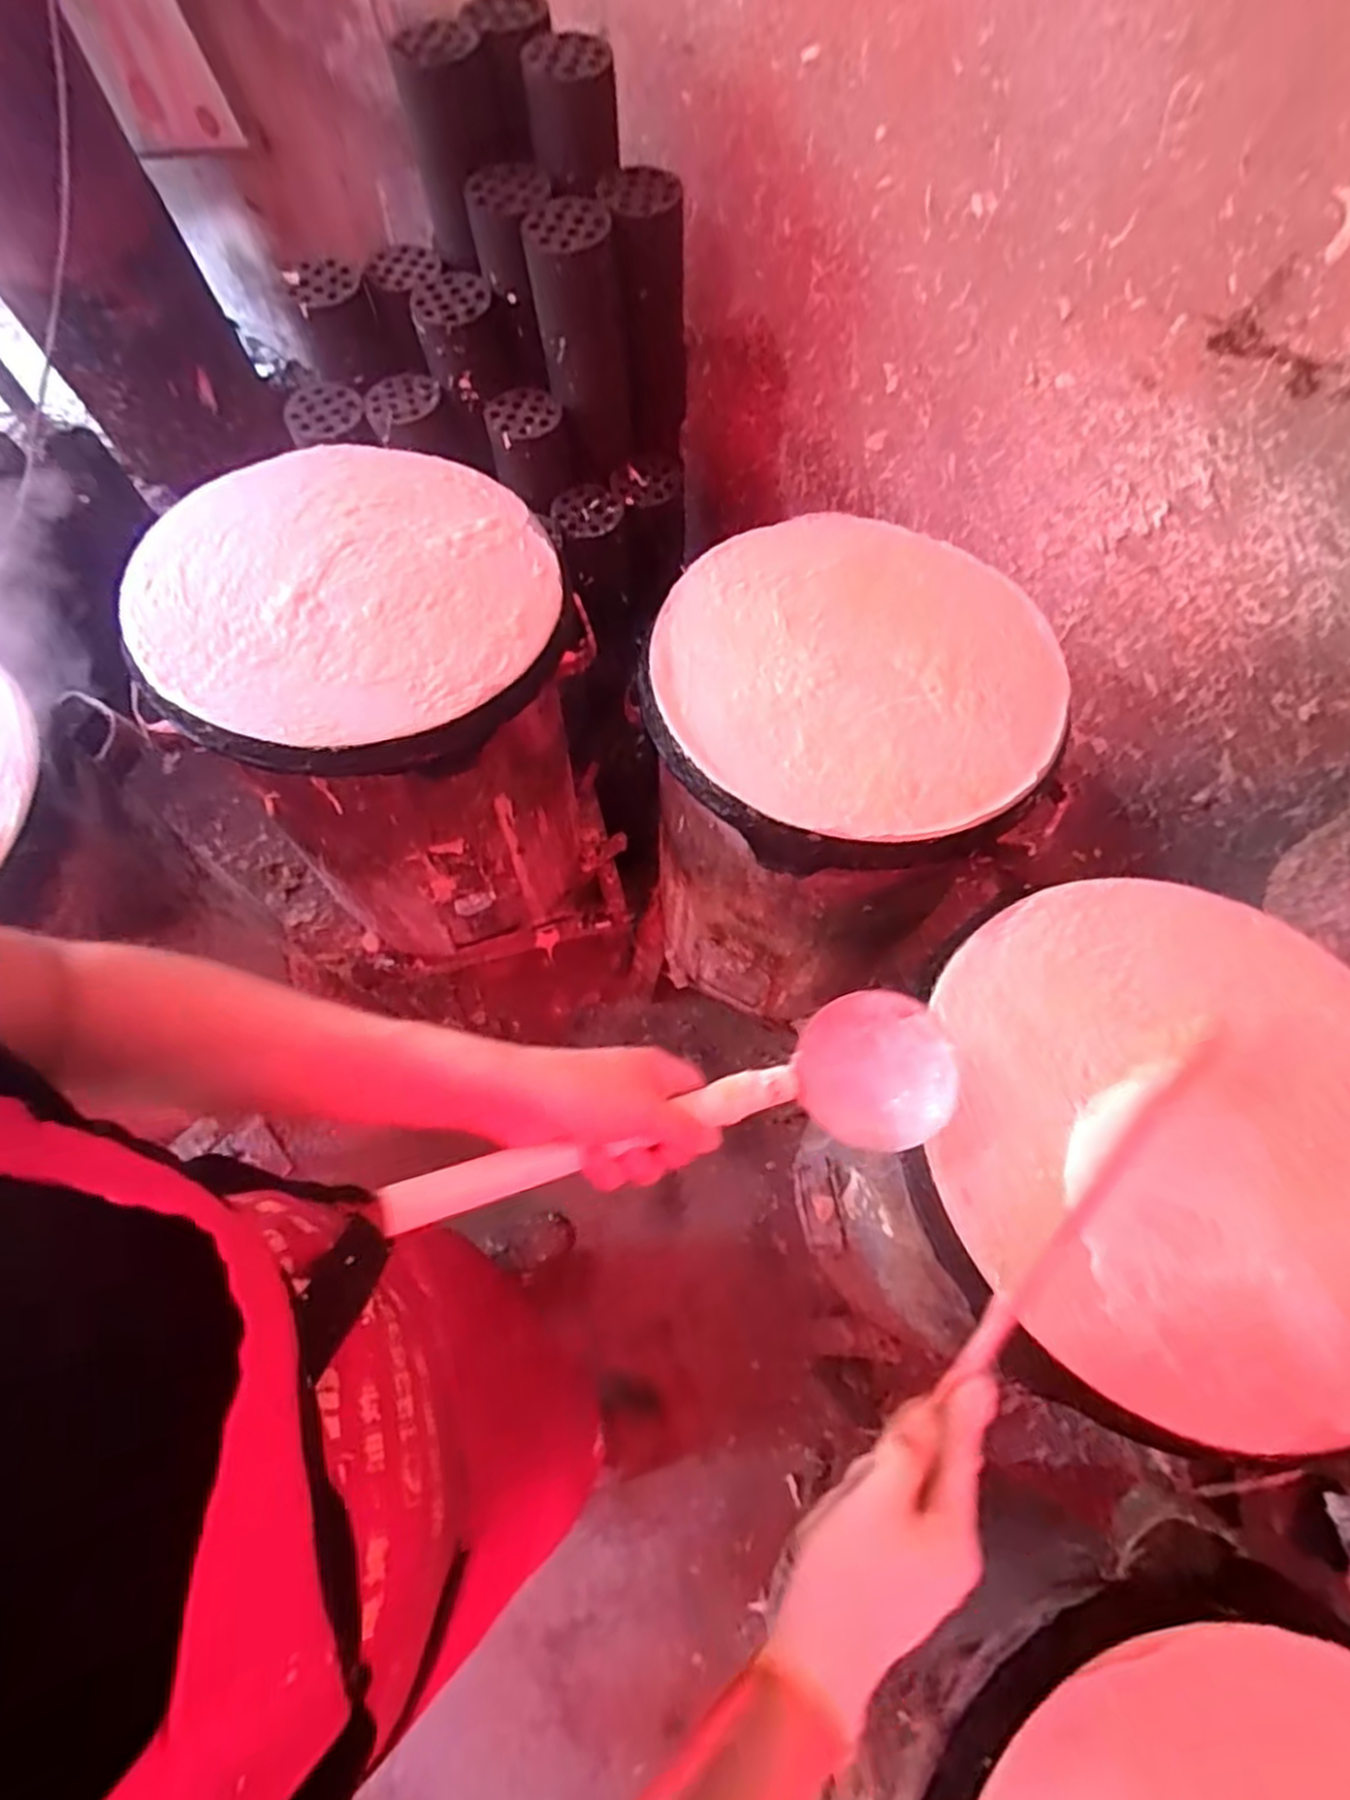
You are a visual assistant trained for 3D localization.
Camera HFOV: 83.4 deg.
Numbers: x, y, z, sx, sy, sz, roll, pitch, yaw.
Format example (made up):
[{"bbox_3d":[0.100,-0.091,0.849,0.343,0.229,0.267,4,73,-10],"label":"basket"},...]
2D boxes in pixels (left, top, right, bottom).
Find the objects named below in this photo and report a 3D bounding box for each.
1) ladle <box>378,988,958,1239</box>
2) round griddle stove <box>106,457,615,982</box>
[{"bbox_3d":[0.015,0.116,0.404,0.318,0.059,0.087,-6,65,-28],"label":"ladle"},{"bbox_3d":[-0.305,-0.196,0.916,0.374,0.499,0.379,-13,67,-8],"label":"round griddle stove"}]

